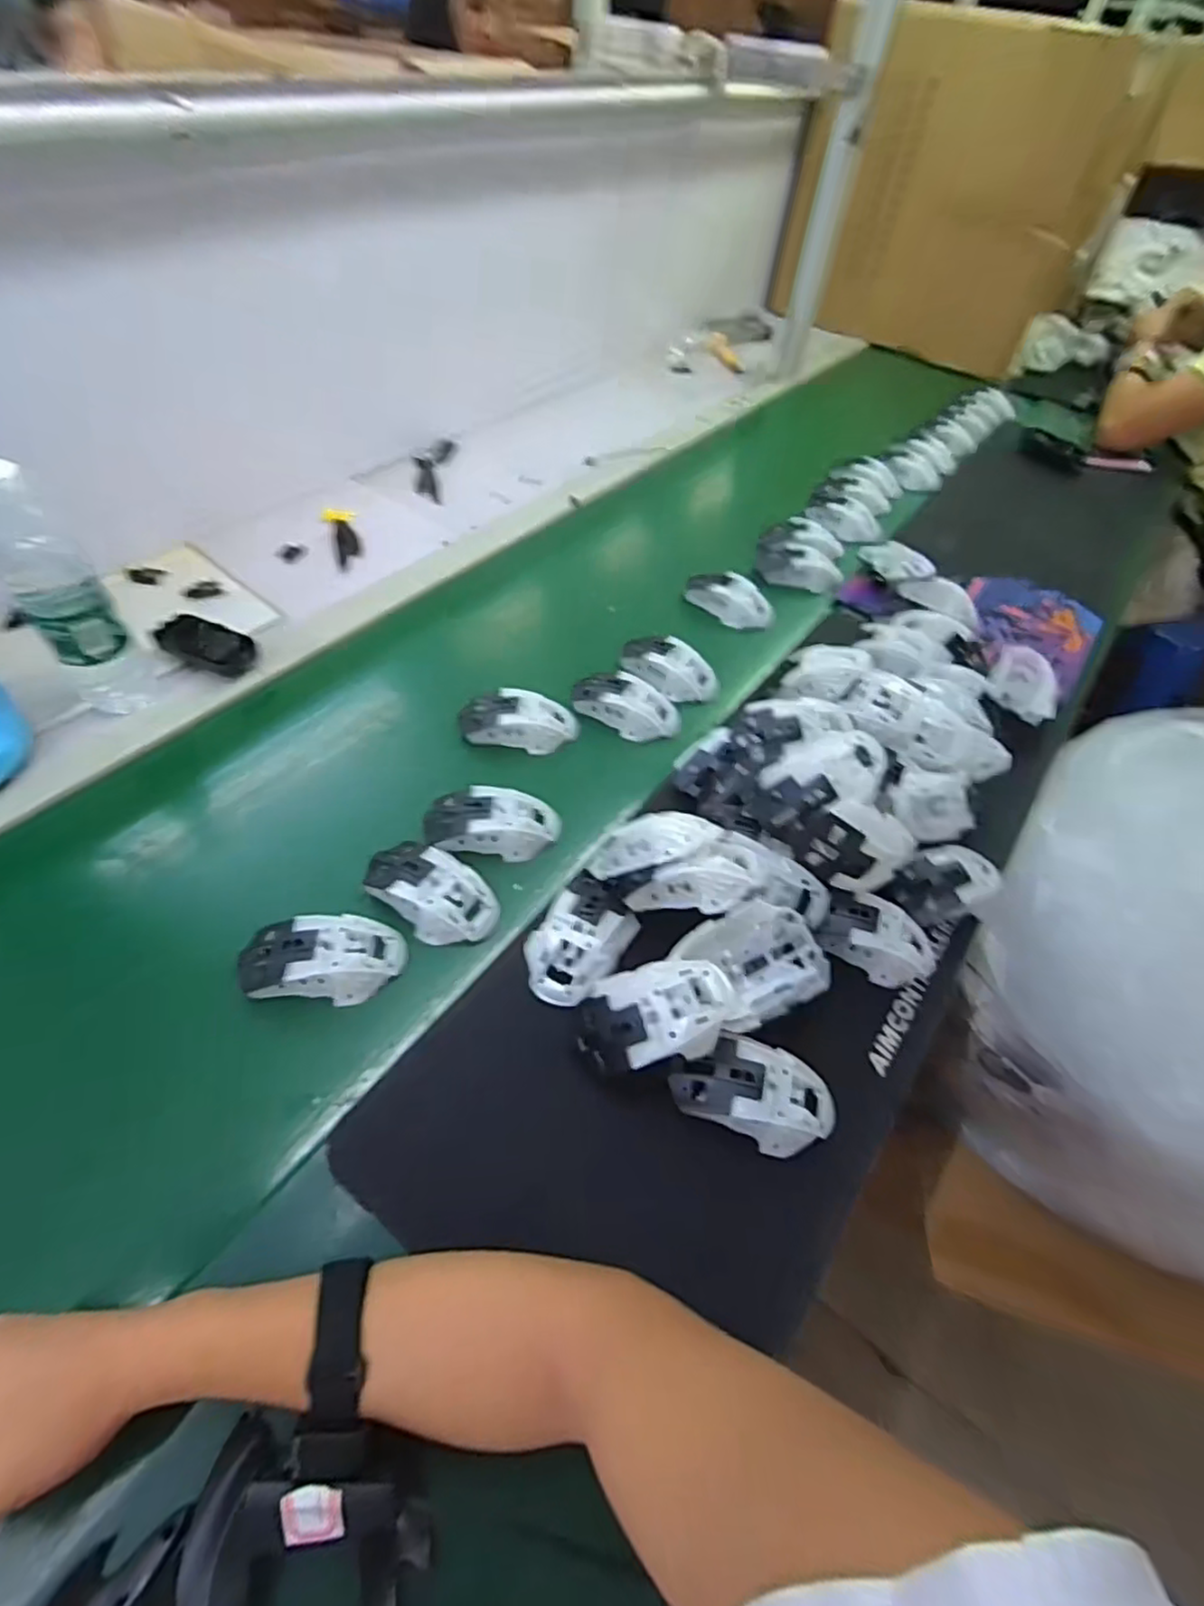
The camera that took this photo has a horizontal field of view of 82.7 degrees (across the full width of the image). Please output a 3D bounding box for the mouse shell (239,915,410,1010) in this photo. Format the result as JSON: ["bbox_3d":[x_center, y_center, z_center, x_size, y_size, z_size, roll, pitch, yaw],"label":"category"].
[{"bbox_3d":[-0.209,0.115,0.509,0.115,0.034,0.061,-1,51,-5],"label":"mouse shell"}]

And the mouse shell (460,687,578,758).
[{"bbox_3d":[-0.085,-0.084,0.688,0.116,0.037,0.056,8,51,2],"label":"mouse shell"}]

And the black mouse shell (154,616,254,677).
[{"bbox_3d":[-0.409,-0.163,0.707,0.100,0.022,0.057,18,52,10],"label":"black mouse shell"}]

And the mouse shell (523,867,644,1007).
[{"bbox_3d":[-0.016,0.104,0.530,0.065,0.031,0.101,29,55,18],"label":"mouse shell"}]

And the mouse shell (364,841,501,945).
[{"bbox_3d":[-0.139,0.070,0.556,0.113,0.040,0.062,31,55,19],"label":"mouse shell"}]

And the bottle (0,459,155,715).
[{"bbox_3d":[-0.463,-0.176,0.589,0.058,0.214,0.056,-32,60,-26],"label":"bottle"}]

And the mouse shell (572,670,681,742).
[{"bbox_3d":[0.024,-0.100,0.705,0.116,0.035,0.053,19,52,11],"label":"mouse shell"}]

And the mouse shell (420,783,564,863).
[{"bbox_3d":[-0.099,0.016,0.602,0.116,0.044,0.063,11,51,5],"label":"mouse shell"}]

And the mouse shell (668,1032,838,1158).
[{"bbox_3d":[0.108,0.202,0.478,0.113,0.039,0.063,10,51,4],"label":"mouse shell"}]

